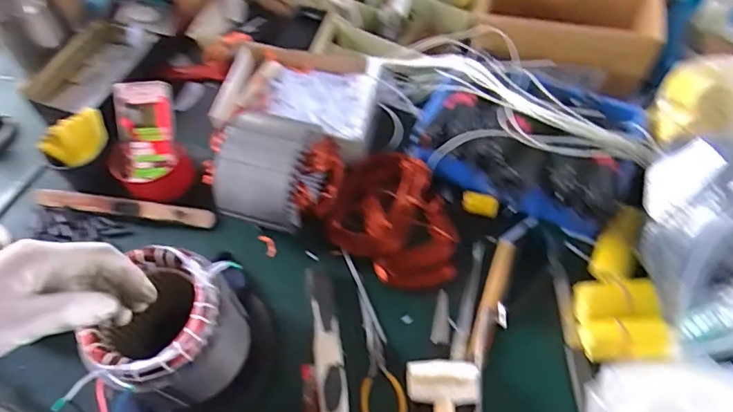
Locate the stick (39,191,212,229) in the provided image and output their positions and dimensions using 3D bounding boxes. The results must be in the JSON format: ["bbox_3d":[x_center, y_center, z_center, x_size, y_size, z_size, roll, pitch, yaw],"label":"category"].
[{"bbox_3d":[-0.371,-0.001,0.745,0.283,0.016,0.027,5,60,7],"label":"stick"}]

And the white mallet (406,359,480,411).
[{"bbox_3d":[0.095,0.268,0.561,0.082,0.057,0.176,-7,59,0],"label":"white mallet"}]

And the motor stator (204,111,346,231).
[{"bbox_3d":[-0.128,-0.043,0.690,0.169,0.121,0.137,6,60,8],"label":"motor stator"}]

